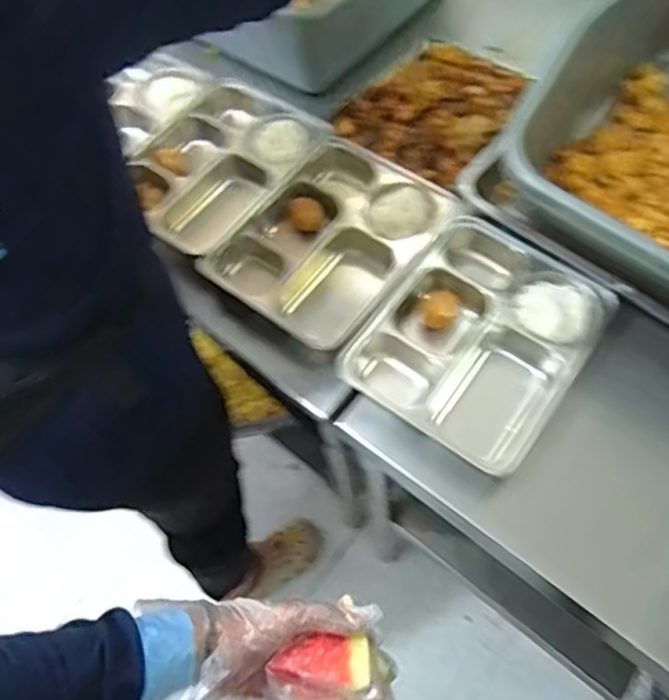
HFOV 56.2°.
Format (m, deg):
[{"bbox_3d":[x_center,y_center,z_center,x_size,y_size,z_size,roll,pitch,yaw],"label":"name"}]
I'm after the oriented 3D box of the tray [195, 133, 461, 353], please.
[{"bbox_3d":[0.003,-0.147,0.819,0.223,0.042,0.287,34,67,21],"label":"tray"}]

